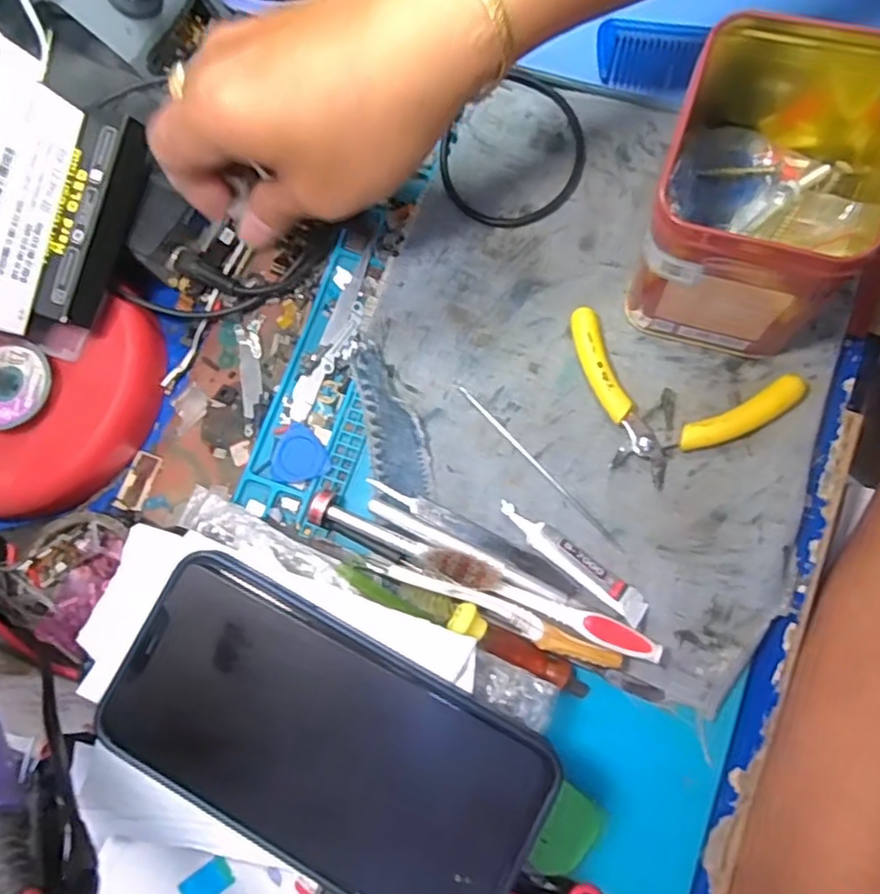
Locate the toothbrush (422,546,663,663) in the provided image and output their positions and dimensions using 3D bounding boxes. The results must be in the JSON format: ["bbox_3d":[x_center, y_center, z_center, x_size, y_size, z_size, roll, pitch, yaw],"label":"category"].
[{"bbox_3d":[0.043,0.066,0.285,0.106,0.015,0.013,21,81,13],"label":"toothbrush"}]

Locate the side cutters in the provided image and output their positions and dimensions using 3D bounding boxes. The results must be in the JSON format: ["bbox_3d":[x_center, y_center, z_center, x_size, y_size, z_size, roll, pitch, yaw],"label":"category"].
[{"bbox_3d":[0.103,-0.019,0.304,0.105,0.018,0.064,22,81,13],"label":"side cutters"}]

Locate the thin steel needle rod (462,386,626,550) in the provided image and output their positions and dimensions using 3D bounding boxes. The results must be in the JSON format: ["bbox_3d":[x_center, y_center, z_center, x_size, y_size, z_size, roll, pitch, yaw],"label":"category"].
[{"bbox_3d":[0.046,0.009,0.310,0.004,0.007,0.105,-43,75,-3],"label":"thin steel needle rod"}]

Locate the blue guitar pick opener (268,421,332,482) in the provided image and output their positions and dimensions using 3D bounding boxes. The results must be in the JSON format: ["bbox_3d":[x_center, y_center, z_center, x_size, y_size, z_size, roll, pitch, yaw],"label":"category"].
[{"bbox_3d":[-0.069,0.006,0.325,0.029,0.004,0.029,29,83,11],"label":"blue guitar pick opener"}]

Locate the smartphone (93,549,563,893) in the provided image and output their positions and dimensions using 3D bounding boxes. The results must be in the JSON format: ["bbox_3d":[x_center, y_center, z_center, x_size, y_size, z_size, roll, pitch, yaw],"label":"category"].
[{"bbox_3d":[-0.041,0.107,0.236,0.156,0.011,0.078,28,82,6],"label":"smartphone"}]

